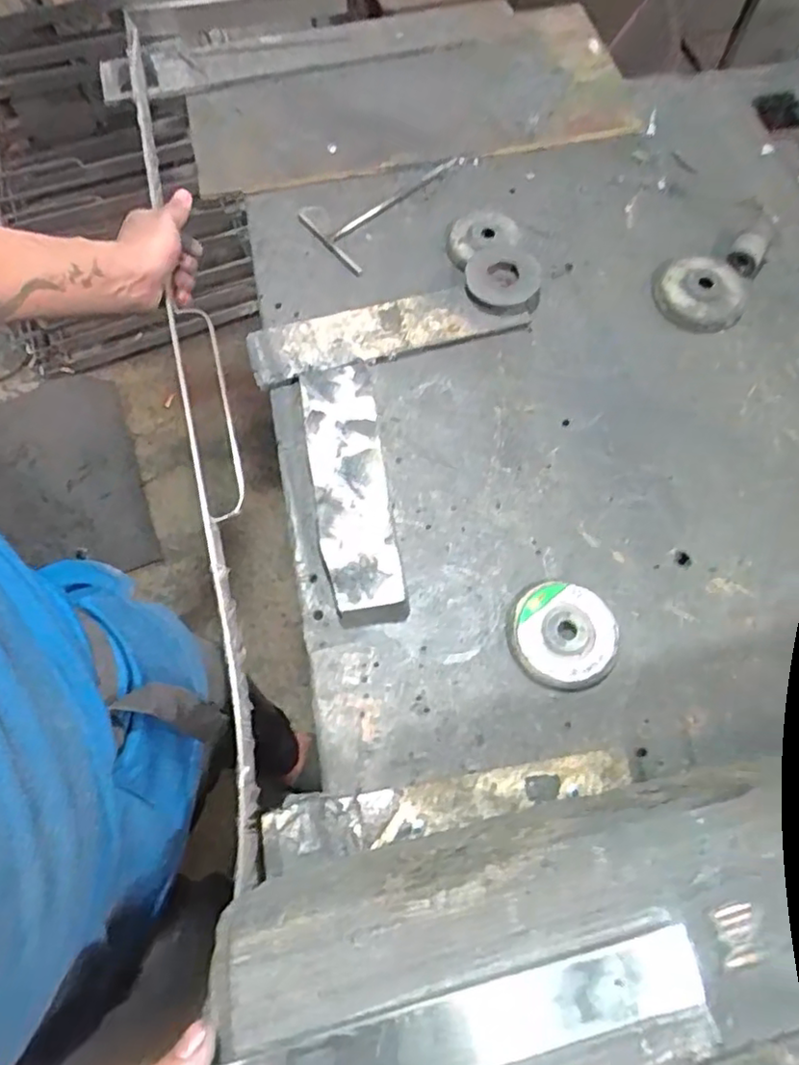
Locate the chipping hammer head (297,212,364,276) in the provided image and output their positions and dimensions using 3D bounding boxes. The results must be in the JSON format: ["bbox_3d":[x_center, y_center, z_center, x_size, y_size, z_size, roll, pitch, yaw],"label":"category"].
[{"bbox_3d":[-0.071,-0.294,0.655,0.009,0.006,0.101,-40,74,-12],"label":"chipping hammer head"}]

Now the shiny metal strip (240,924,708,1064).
[{"bbox_3d":[0.026,0.232,0.295,0.232,0.006,0.035,-14,79,-5],"label":"shiny metal strip"}]

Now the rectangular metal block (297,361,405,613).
[{"bbox_3d":[-0.042,-0.042,0.551,0.061,0.026,0.224,-10,70,-2],"label":"rectangular metal block"}]

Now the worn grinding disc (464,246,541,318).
[{"bbox_3d":[0.098,-0.237,0.612,0.071,0.018,0.071,0,70,1],"label":"worn grinding disc"}]

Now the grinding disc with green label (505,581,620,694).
[{"bbox_3d":[0.128,0.080,0.505,0.082,0.015,0.081,0,70,1],"label":"grinding disc with green label"}]

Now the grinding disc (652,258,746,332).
[{"bbox_3d":[0.287,-0.227,0.616,0.078,0.013,0.079,0,70,1],"label":"grinding disc"}]

